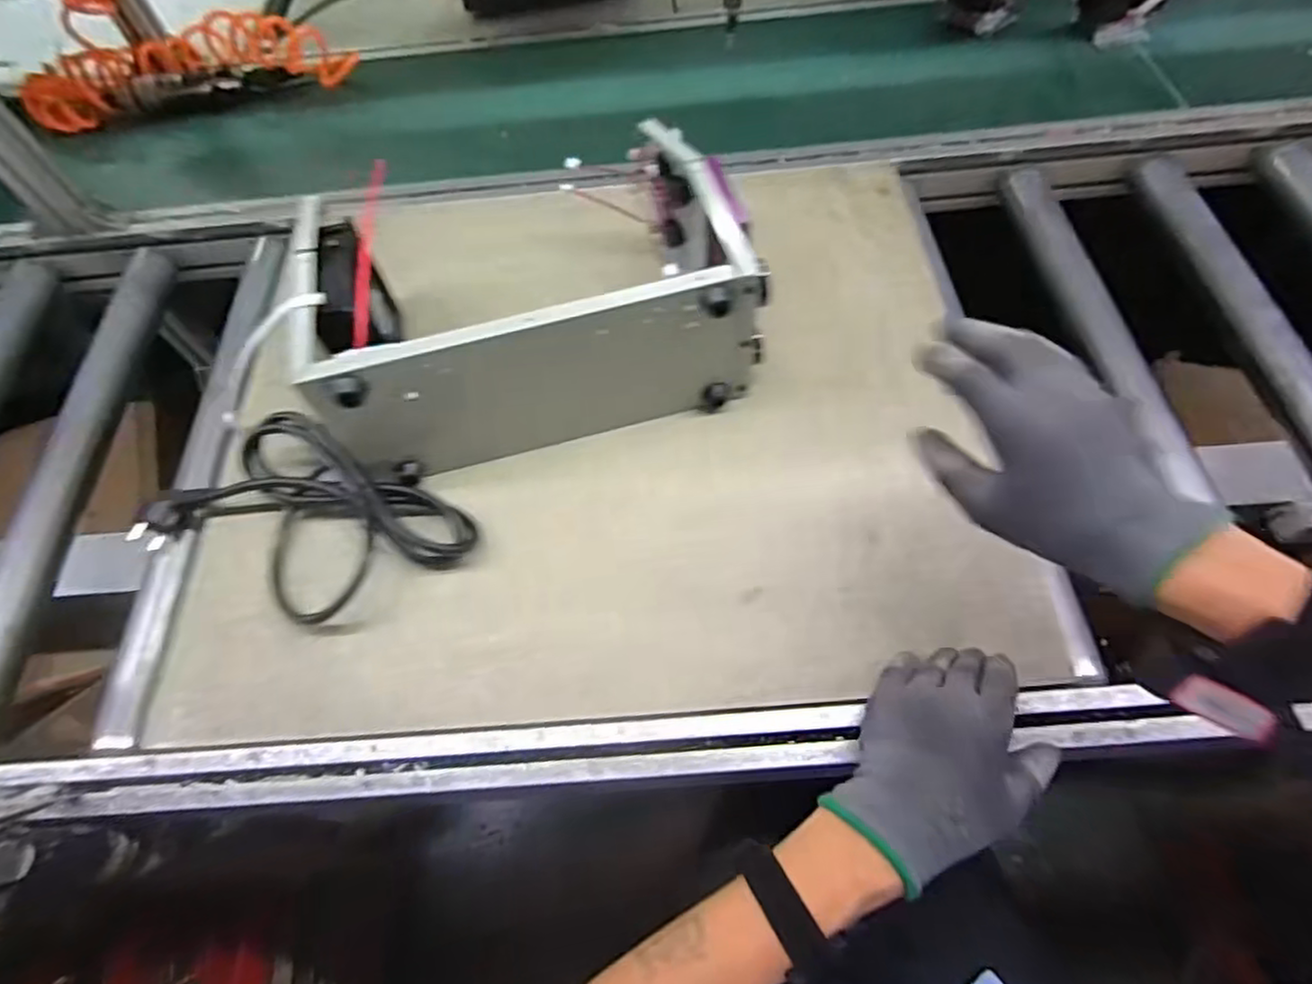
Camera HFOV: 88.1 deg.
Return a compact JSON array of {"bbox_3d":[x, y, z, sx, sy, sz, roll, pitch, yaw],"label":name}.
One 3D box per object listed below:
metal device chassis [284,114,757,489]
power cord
[{"bbox_3d":[-0.111,-0.174,0.591,0.364,0.128,0.225,-13,61,-3],"label":"metal device chassis"},{"bbox_3d":[-0.302,0.025,0.591,0.287,0.067,0.149,22,70,12],"label":"power cord"}]

